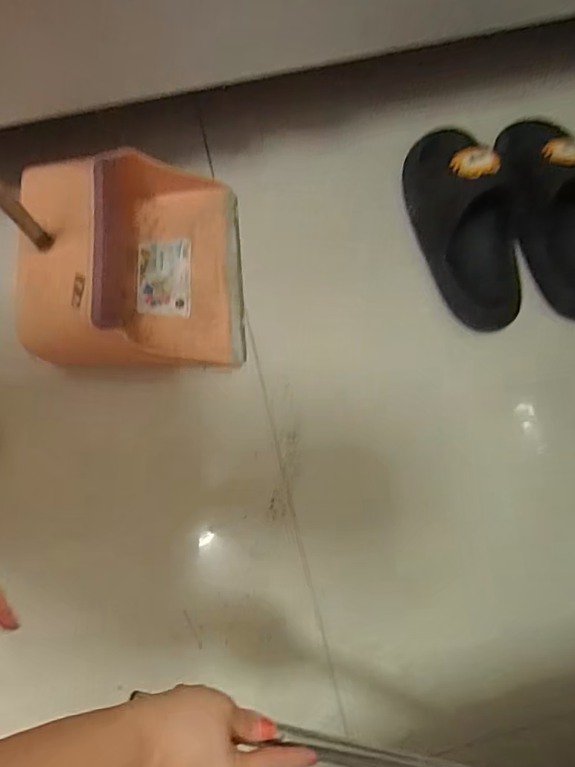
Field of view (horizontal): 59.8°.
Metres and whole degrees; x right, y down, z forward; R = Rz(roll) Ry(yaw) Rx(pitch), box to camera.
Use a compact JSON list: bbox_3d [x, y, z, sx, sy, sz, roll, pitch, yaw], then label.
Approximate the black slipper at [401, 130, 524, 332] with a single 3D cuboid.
[{"bbox_3d":[0.243,-0.221,0.668,0.144,0.078,0.293,-20,79,-5],"label":"black slipper"}]

